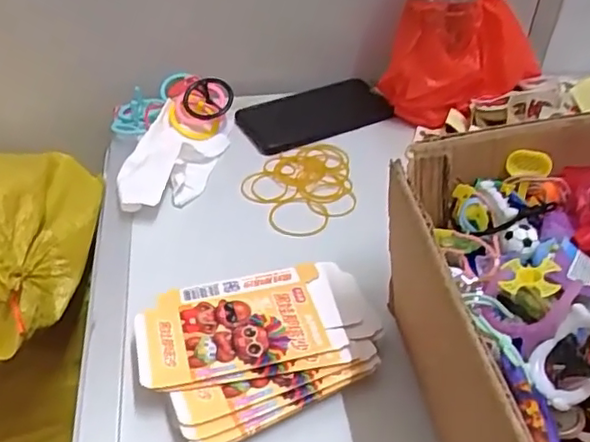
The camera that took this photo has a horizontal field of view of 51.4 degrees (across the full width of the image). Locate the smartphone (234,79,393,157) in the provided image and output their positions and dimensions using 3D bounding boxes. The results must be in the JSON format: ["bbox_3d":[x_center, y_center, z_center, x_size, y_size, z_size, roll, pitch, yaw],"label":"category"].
[{"bbox_3d":[0.016,-0.116,0.648,0.155,0.010,0.086,-22,47,-23],"label":"smartphone"}]

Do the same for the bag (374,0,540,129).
[{"bbox_3d":[0.166,-0.158,0.605,0.156,0.125,0.061,5,42,4],"label":"bag"}]

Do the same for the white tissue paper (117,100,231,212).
[{"bbox_3d":[-0.113,-0.055,0.575,0.083,0.034,0.141,4,42,3],"label":"white tissue paper"}]

